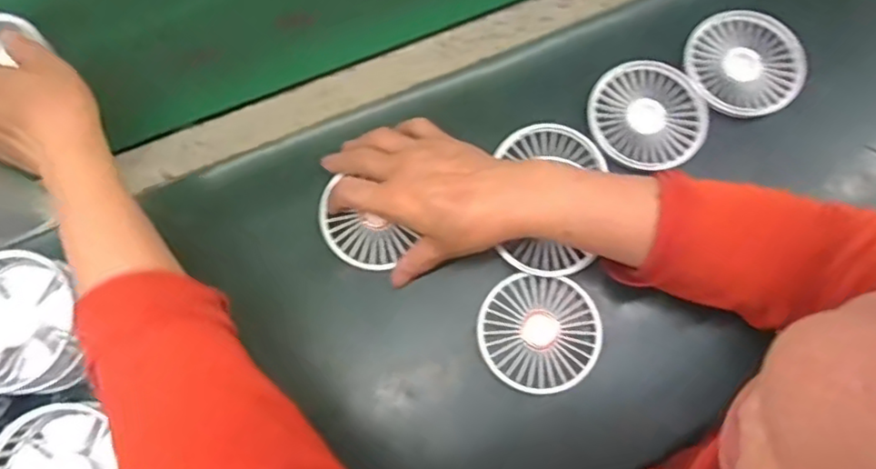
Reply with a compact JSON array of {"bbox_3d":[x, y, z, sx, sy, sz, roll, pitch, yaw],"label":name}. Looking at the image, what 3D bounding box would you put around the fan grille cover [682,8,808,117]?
[{"bbox_3d":[0.248,-0.139,0.505,0.090,0.008,0.091,7,75,4],"label":"fan grille cover"}]

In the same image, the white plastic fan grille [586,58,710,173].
[{"bbox_3d":[0.166,-0.094,0.502,0.090,0.020,0.090,-1,75,2],"label":"white plastic fan grille"}]

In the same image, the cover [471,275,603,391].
[{"bbox_3d":[0.074,0.072,0.460,0.087,0.006,0.082,5,76,3],"label":"cover"}]

